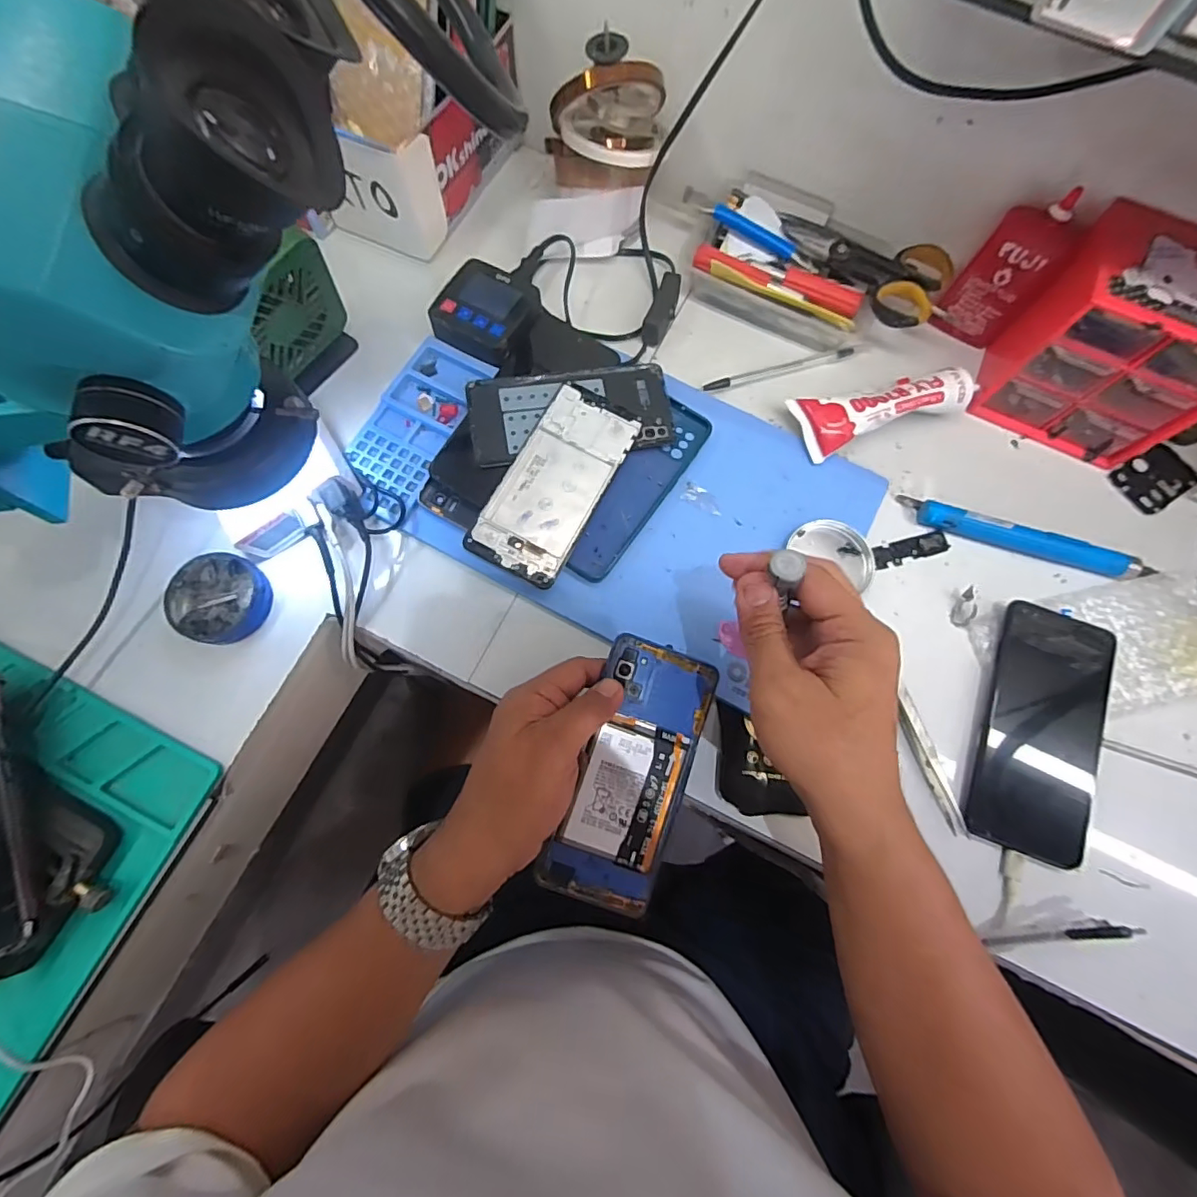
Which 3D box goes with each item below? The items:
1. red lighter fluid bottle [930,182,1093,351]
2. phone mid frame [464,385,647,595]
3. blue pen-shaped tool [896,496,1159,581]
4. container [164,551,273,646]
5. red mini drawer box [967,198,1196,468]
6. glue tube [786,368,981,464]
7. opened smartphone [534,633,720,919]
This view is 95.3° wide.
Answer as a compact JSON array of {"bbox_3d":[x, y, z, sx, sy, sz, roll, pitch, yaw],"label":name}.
[{"bbox_3d":[0.322,-0.259,0.432,0.054,0.115,0.029,31,75,7],"label":"red lighter fluid bottle"},{"bbox_3d":[-0.030,-0.086,0.405,0.069,0.012,0.153,27,75,6],"label":"phone mid frame"},{"bbox_3d":[0.328,-0.044,0.419,0.182,0.020,0.024,17,74,3],"label":"blue pen-shaped tool"},{"bbox_3d":[-0.266,-0.001,0.382,0.064,0.018,0.060,1,74,-2],"label":"container"},{"bbox_3d":[0.390,-0.193,0.414,0.125,0.121,0.108,24,74,5],"label":"red mini drawer box"},{"bbox_3d":[0.228,-0.154,0.433,0.135,0.029,0.052,-16,75,-7],"label":"glue tube"},{"bbox_3d":[0.021,0.107,0.339,0.069,0.013,0.158,20,79,4],"label":"opened smartphone"}]

